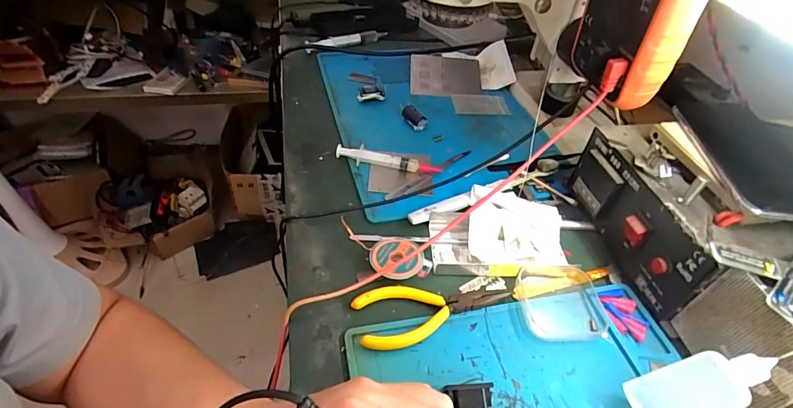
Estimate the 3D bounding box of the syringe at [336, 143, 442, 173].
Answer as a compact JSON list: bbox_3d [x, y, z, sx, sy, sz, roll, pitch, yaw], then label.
[{"bbox_3d":[-0.010,-0.046,0.459,0.113,0.019,0.013,9,44,4],"label":"syringe"}]

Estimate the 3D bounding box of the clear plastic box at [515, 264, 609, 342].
[{"bbox_3d":[0.136,0.080,0.348,0.067,0.014,0.065,3,44,-1],"label":"clear plastic box"}]

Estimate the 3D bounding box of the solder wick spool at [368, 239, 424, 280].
[{"bbox_3d":[0.000,0.046,0.363,0.044,0.017,0.043,2,44,-2],"label":"solder wick spool"}]

